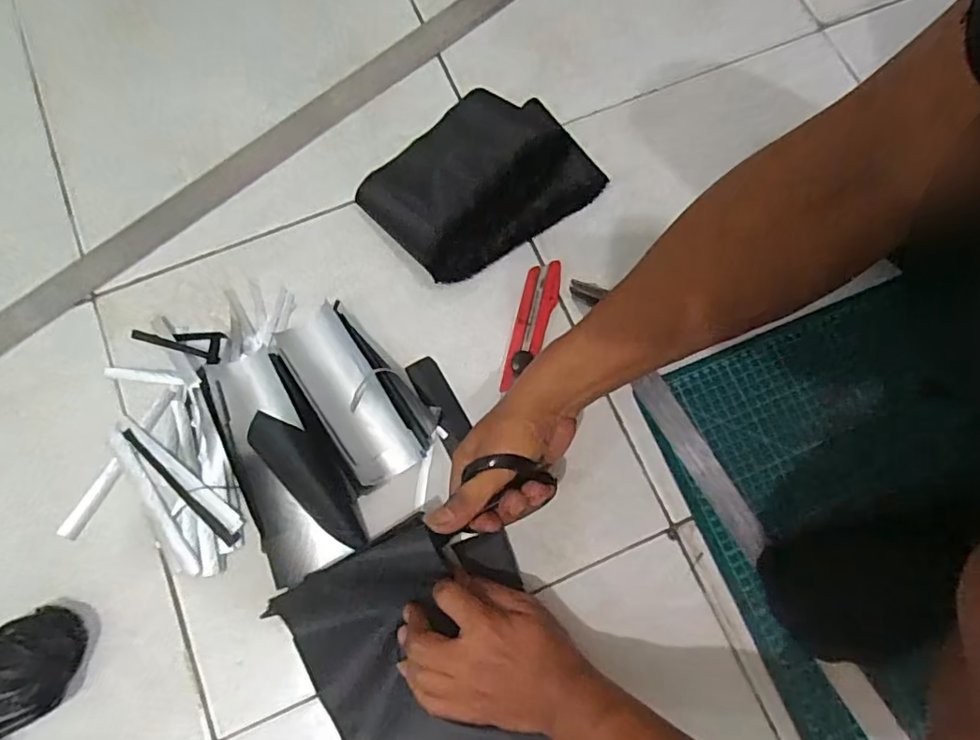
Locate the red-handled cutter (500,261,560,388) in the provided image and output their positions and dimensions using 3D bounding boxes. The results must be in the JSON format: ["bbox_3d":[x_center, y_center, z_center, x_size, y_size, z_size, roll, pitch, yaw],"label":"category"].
[{"bbox_3d":[0.040,-0.043,0.519,0.032,0.017,0.128,14,75,2],"label":"red-handled cutter"}]

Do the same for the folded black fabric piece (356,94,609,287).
[{"bbox_3d":[-0.009,-0.182,0.535,0.196,0.057,0.153,-40,79,-11],"label":"folded black fabric piece"}]

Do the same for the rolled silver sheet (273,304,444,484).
[{"bbox_3d":[-0.120,0.017,0.491,0.080,0.027,0.162,-40,79,-11],"label":"rolled silver sheet"}]

